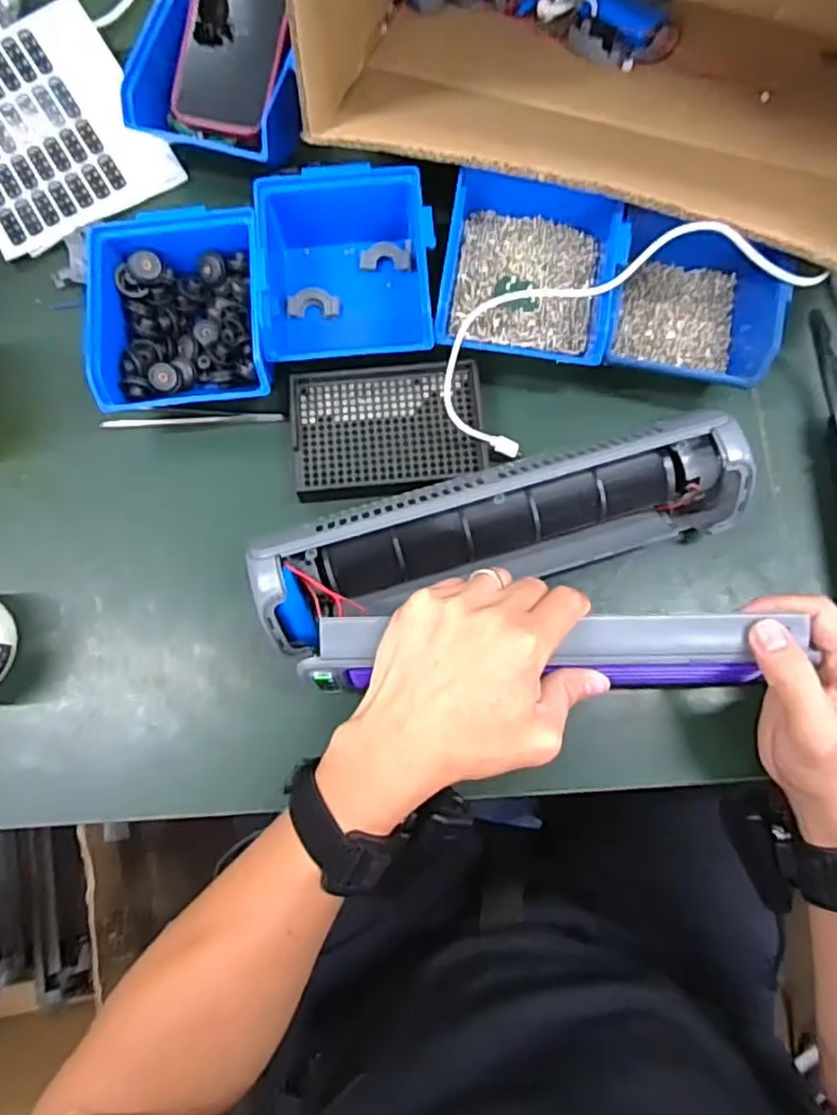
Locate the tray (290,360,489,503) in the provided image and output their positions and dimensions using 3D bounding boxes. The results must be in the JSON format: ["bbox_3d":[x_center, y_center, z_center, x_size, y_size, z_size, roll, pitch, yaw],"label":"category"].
[{"bbox_3d":[-0.021,-0.092,0.474,0.133,0.017,0.092,-5,80,0],"label":"tray"}]

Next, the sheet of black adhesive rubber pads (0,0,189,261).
[{"bbox_3d":[-0.307,-0.352,0.547,0.157,0.025,0.192,-31,81,-4],"label":"sheet of black adhesive rubber pads"}]

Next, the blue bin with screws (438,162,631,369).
[{"bbox_3d":[0.078,-0.202,0.476,0.115,0.057,0.131,8,77,3],"label":"blue bin with screws"}]

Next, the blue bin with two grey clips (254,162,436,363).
[{"bbox_3d":[-0.052,-0.203,0.482,0.127,0.069,0.137,-7,80,0],"label":"blue bin with two grey clips"}]

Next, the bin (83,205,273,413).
[{"bbox_3d":[-0.164,-0.172,0.476,0.117,0.065,0.139,-6,80,0],"label":"bin"}]

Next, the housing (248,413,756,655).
[{"bbox_3d":[0.053,-0.016,0.426,0.303,0.080,0.069,-17,77,-3],"label":"housing"}]

